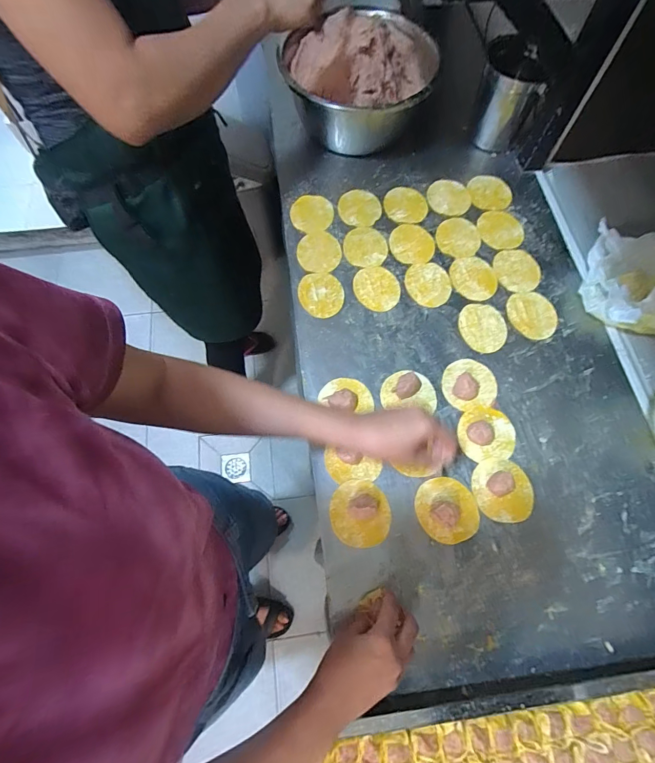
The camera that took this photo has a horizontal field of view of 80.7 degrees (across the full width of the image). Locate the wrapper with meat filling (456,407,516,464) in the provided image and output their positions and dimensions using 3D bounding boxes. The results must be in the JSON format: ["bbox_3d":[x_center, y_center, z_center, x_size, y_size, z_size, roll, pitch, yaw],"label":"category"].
[{"bbox_3d":[0.225,0.072,0.536,0.081,0.021,0.074,0,68,0],"label":"wrapper with meat filling"}]

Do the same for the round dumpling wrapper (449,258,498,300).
[{"bbox_3d":[0.243,-0.173,0.642,0.073,0.004,0.083,-6,69,-3],"label":"round dumpling wrapper"}]

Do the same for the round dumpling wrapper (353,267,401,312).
[{"bbox_3d":[0.082,-0.153,0.634,0.072,0.004,0.082,-10,69,-4],"label":"round dumpling wrapper"}]

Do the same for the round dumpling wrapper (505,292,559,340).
[{"bbox_3d":[0.327,-0.106,0.614,0.072,0.004,0.083,-6,69,-3],"label":"round dumpling wrapper"}]

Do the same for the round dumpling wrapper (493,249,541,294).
[{"bbox_3d":[0.320,-0.189,0.650,0.076,0.004,0.087,-2,69,-1],"label":"round dumpling wrapper"}]

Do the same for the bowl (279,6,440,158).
[{"bbox_3d":[0.052,-0.551,0.712,0.254,0.163,0.243,0,68,0],"label":"bowl"}]

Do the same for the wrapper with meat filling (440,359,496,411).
[{"bbox_3d":[0.211,0.001,0.563,0.076,0.023,0.083,0,68,0],"label":"wrapper with meat filling"}]

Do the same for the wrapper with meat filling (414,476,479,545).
[{"bbox_3d":[0.157,0.165,0.497,0.076,0.026,0.080,0,68,0],"label":"wrapper with meat filling"}]

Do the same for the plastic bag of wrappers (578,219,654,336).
[{"bbox_3d":[0.509,-0.154,0.582,0.208,0.103,0.145,8,69,3],"label":"plastic bag of wrappers"}]

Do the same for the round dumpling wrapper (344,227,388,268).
[{"bbox_3d":[0.066,-0.235,0.669,0.073,0.004,0.084,-1,68,-1],"label":"round dumpling wrapper"}]

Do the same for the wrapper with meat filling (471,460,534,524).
[{"bbox_3d":[0.235,0.142,0.506,0.078,0.026,0.078,0,68,0],"label":"wrapper with meat filling"}]

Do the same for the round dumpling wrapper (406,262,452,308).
[{"bbox_3d":[0.167,-0.161,0.640,0.072,0.004,0.083,-6,69,-3],"label":"round dumpling wrapper"}]

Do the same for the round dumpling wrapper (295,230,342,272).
[{"bbox_3d":[-0.014,-0.223,0.662,0.072,0.005,0.084,5,69,1],"label":"round dumpling wrapper"}]

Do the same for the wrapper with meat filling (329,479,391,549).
[{"bbox_3d":[0.043,0.168,0.495,0.077,0.026,0.081,0,68,0],"label":"wrapper with meat filling"}]

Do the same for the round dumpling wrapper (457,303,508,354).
[{"bbox_3d":[0.245,-0.085,0.607,0.073,0.004,0.083,-7,69,-3],"label":"round dumpling wrapper"}]

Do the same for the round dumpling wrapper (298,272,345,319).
[{"bbox_3d":[-0.010,-0.142,0.628,0.072,0.004,0.083,-12,69,-5],"label":"round dumpling wrapper"}]

